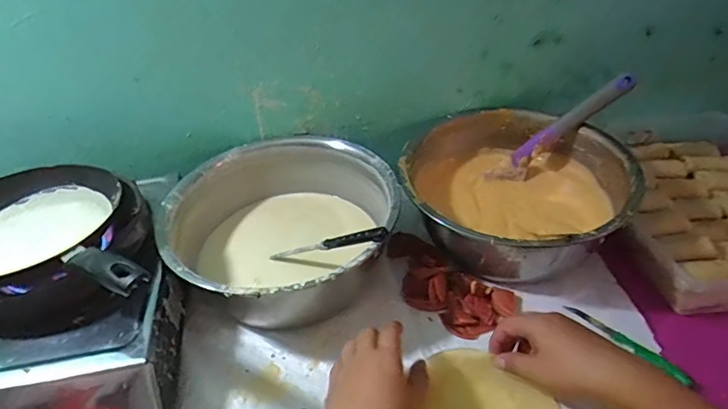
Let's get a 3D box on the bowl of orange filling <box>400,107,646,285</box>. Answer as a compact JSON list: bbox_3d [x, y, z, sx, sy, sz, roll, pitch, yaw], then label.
[{"bbox_3d":[0.202,-0.009,0.694,0.284,0.112,0.276,-3,39,2],"label":"bowl of orange filling"}]

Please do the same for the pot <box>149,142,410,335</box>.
[{"bbox_3d":[-0.104,0.041,0.687,0.297,0.122,0.298,-3,39,2],"label":"pot"}]

